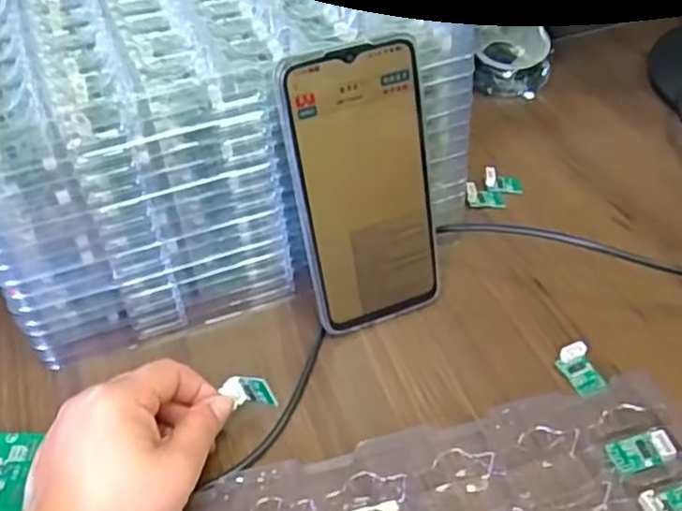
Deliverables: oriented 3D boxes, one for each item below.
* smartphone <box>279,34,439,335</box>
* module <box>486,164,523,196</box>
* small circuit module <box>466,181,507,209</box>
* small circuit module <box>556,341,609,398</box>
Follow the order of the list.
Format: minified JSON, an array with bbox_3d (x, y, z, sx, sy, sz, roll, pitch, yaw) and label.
[{"bbox_3d":[0.015,-0.032,0.387,0.076,0.163,0.005,-17,29,-14],"label":"smartphone"},{"bbox_3d":[0.120,-0.057,0.522,0.026,0.011,0.025,2,44,10],"label":"module"},{"bbox_3d":[0.103,-0.044,0.507,0.027,0.012,0.018,3,44,6],"label":"small circuit module"},{"bbox_3d":[0.133,0.063,0.393,0.018,0.010,0.031,-16,45,-13],"label":"small circuit module"}]

